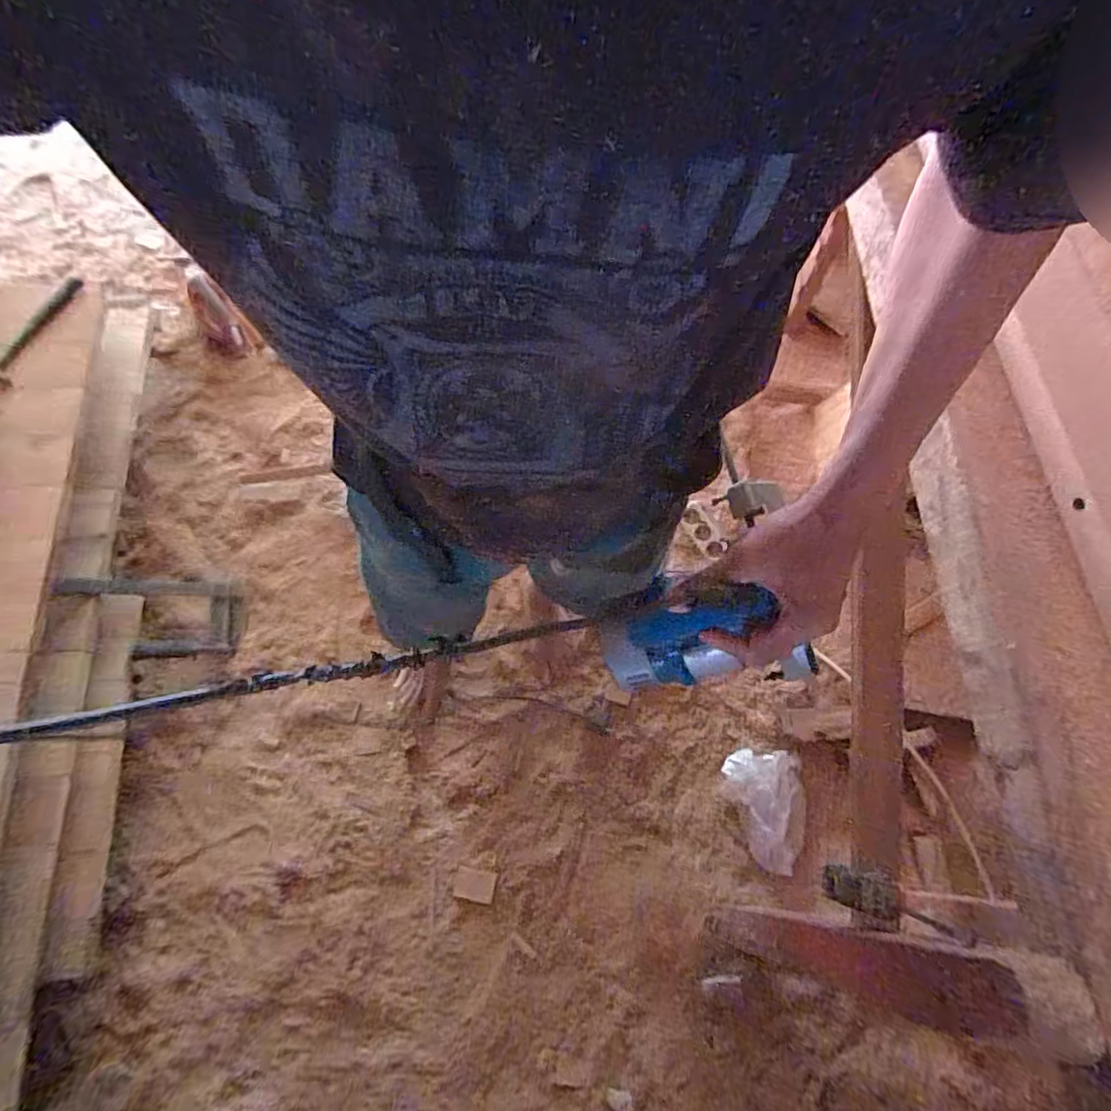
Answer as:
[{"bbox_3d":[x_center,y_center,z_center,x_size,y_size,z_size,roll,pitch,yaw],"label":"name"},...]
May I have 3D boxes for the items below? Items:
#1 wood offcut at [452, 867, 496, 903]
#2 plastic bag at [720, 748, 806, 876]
[{"bbox_3d":[-0.147,0.596,1.077,0.070,0.006,0.049,11,73,4],"label":"wood offcut"},{"bbox_3d":[0.404,0.488,1.147,0.130,0.077,0.213,-2,73,0],"label":"plastic bag"}]

